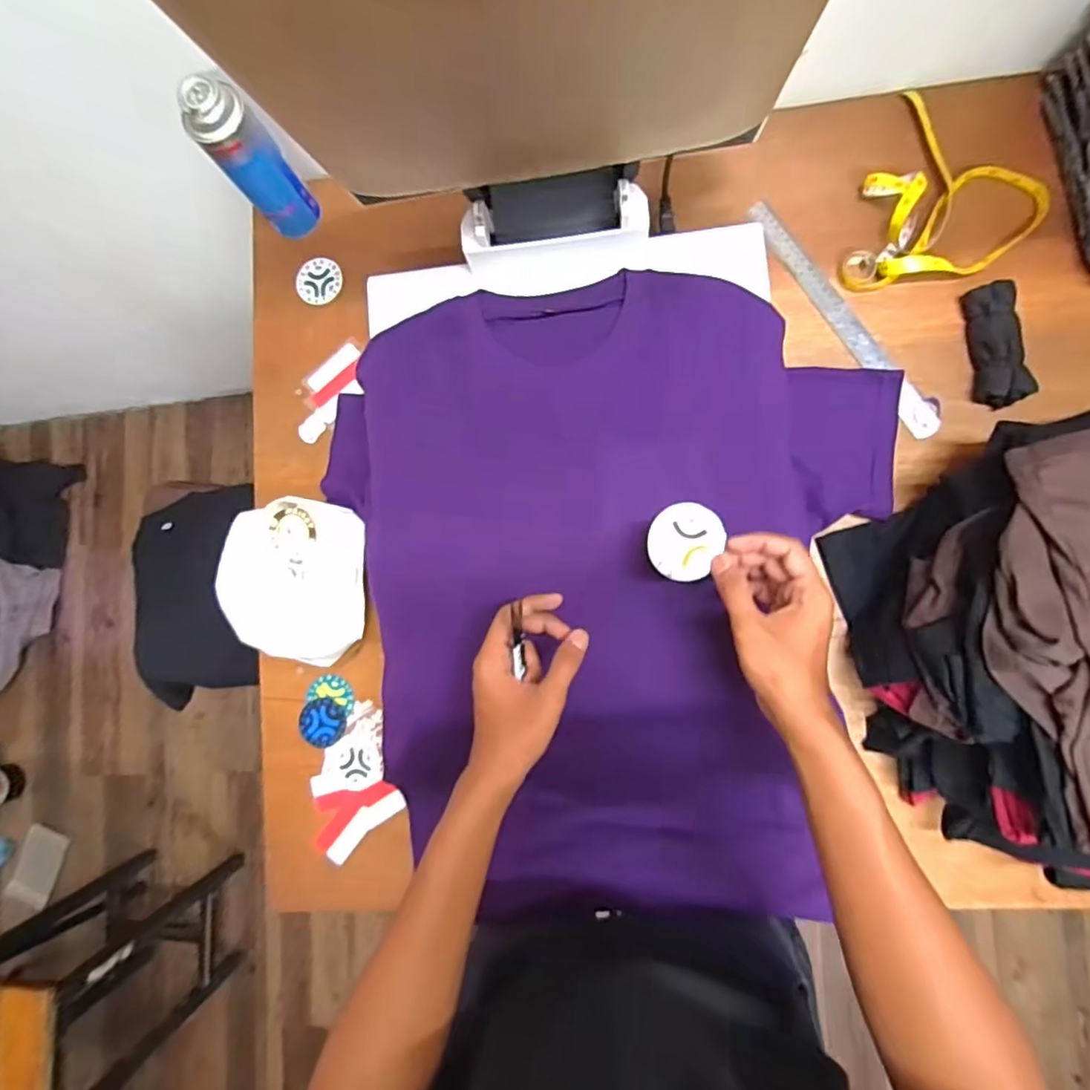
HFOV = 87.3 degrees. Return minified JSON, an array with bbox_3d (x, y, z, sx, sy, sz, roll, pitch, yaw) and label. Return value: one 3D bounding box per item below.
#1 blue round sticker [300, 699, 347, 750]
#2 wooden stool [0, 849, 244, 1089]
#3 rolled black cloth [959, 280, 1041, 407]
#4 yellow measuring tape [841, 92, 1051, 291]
[{"bbox_3d":[-0.264,0.212,0.677,0.058,0.004,0.059,-1,85,7],"label":"blue round sticker"},{"bbox_3d":[-0.935,0.917,1.208,0.314,0.551,0.325,2,86,8],"label":"wooden stool"},{"bbox_3d":[0.477,-0.211,0.605,0.043,0.032,0.130,-5,85,7],"label":"rolled black cloth"},{"bbox_3d":[0.407,-0.364,0.614,0.202,0.044,0.195,-45,81,2],"label":"yellow measuring tape"}]

